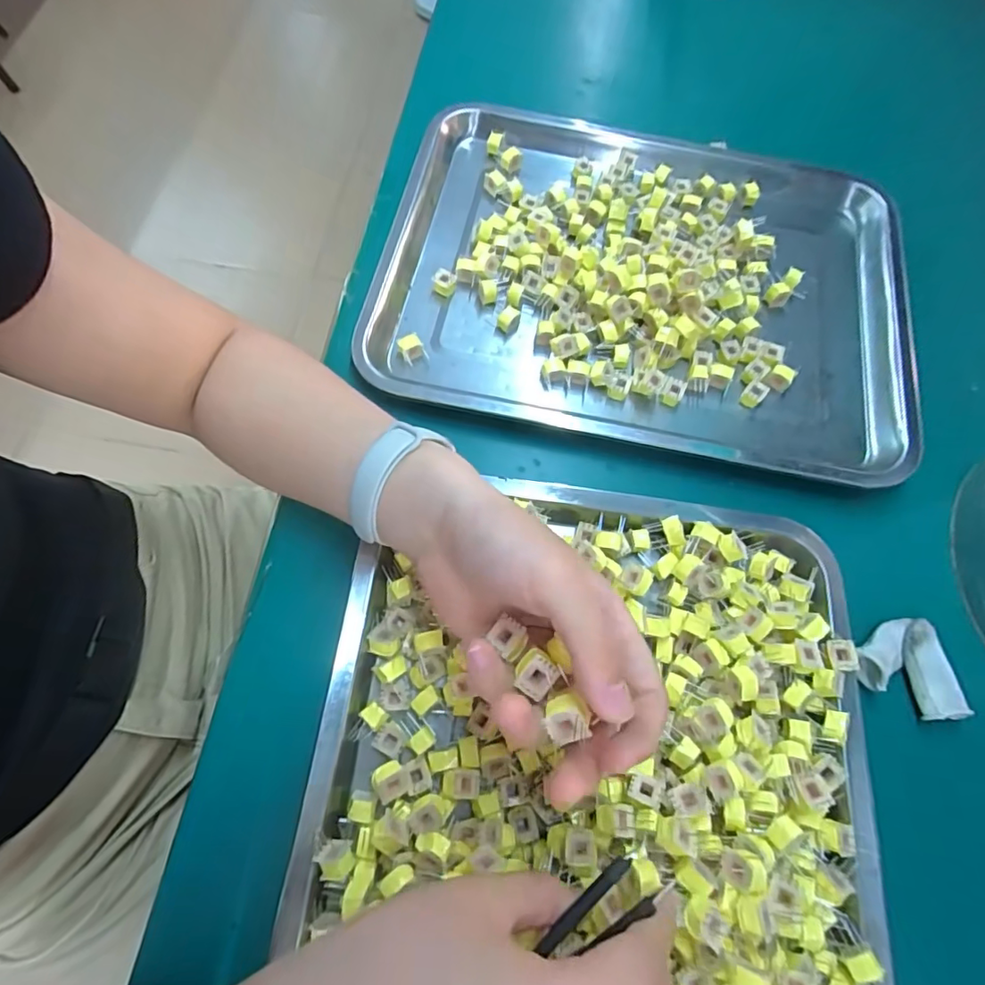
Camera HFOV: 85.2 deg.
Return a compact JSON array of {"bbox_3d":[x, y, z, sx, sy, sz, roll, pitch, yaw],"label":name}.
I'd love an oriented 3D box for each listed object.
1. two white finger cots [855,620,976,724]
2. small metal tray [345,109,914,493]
[{"bbox_3d":[0.247,0.107,0.320,0.054,0.015,0.057,1,70,-2],"label":"two white finger cots"},{"bbox_3d":[0.117,-0.168,0.417,0.397,0.035,0.297,12,70,3],"label":"small metal tray"}]

